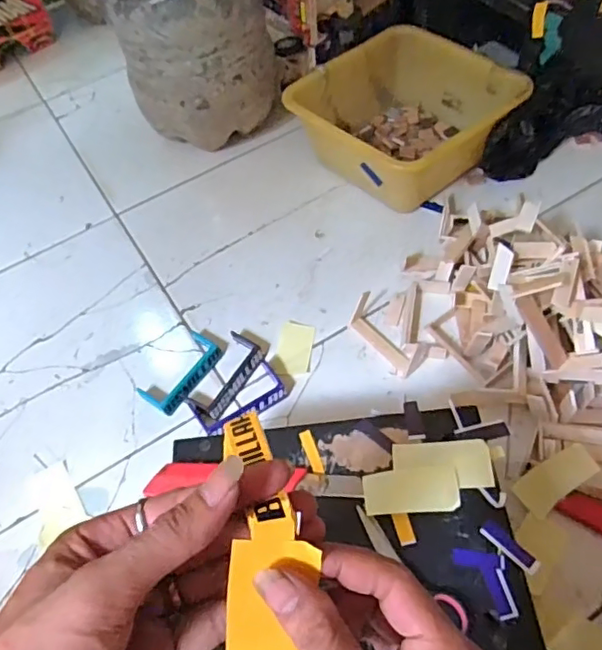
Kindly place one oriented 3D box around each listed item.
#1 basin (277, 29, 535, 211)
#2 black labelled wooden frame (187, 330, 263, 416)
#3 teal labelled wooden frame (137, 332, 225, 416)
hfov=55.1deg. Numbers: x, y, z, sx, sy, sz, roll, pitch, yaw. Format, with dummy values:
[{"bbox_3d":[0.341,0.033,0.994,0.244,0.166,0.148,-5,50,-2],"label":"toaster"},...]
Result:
[{"bbox_3d":[0.154,-0.304,0.881,0.281,0.140,0.239,35,66,27],"label":"basin"},{"bbox_3d":[-0.089,0.060,0.717,0.056,0.017,0.117,21,60,18],"label":"black labelled wooden frame"},{"bbox_3d":[-0.149,0.058,0.729,0.061,0.016,0.112,30,63,23],"label":"teal labelled wooden frame"}]

